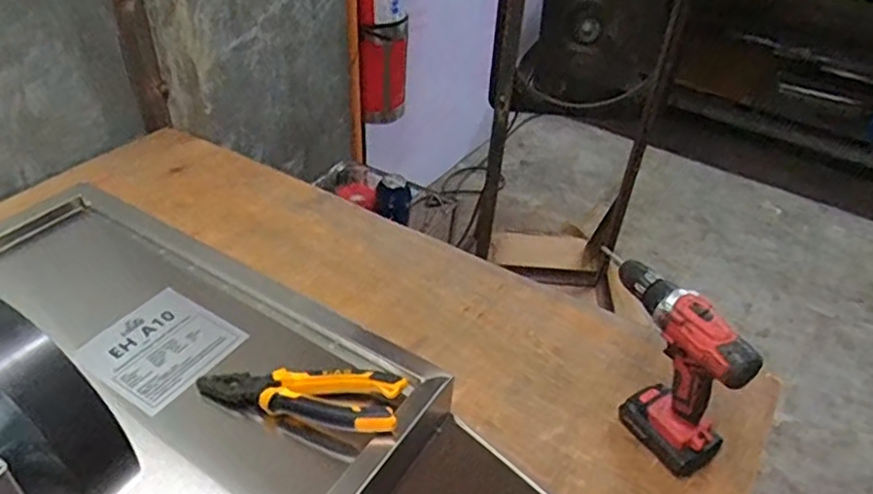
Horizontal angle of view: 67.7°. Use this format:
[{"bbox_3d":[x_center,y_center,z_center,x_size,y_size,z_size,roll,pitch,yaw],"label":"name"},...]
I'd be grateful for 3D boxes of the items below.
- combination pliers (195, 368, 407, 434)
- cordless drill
[{"bbox_3d":[-0.108,0.114,0.511,0.159,0.028,0.051,8,40,5],"label":"combination pliers"},{"bbox_3d":[0.270,0.140,0.778,0.064,0.211,0.188,-18,44,-24],"label":"cordless drill"}]

